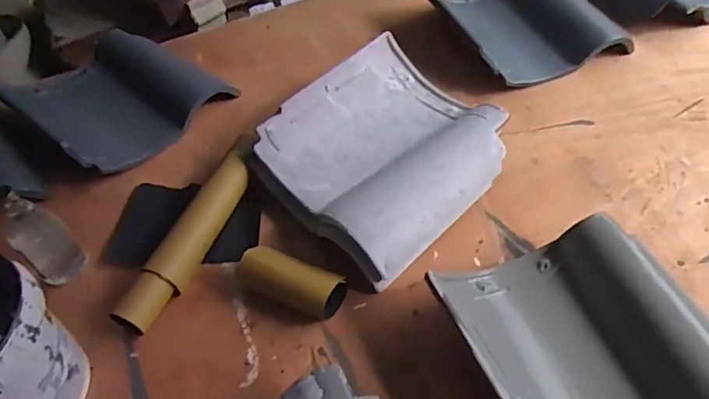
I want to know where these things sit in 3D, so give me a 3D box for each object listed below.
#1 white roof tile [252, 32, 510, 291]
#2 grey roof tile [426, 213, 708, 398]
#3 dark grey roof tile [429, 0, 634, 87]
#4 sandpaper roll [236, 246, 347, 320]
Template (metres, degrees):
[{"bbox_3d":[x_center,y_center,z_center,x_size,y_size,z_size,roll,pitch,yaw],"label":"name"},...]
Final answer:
[{"bbox_3d":[0.043,-0.074,0.810,0.327,0.100,0.311,-38,58,-23],"label":"white roof tile"},{"bbox_3d":[0.292,0.185,0.599,0.295,0.087,0.319,-21,53,-12],"label":"grey roof tile"},{"bbox_3d":[0.334,-0.368,1.038,0.302,0.078,0.322,-23,53,-13],"label":"dark grey roof tile"},{"bbox_3d":[-0.088,0.111,0.697,0.145,0.056,0.071,14,53,15],"label":"sandpaper roll"}]

